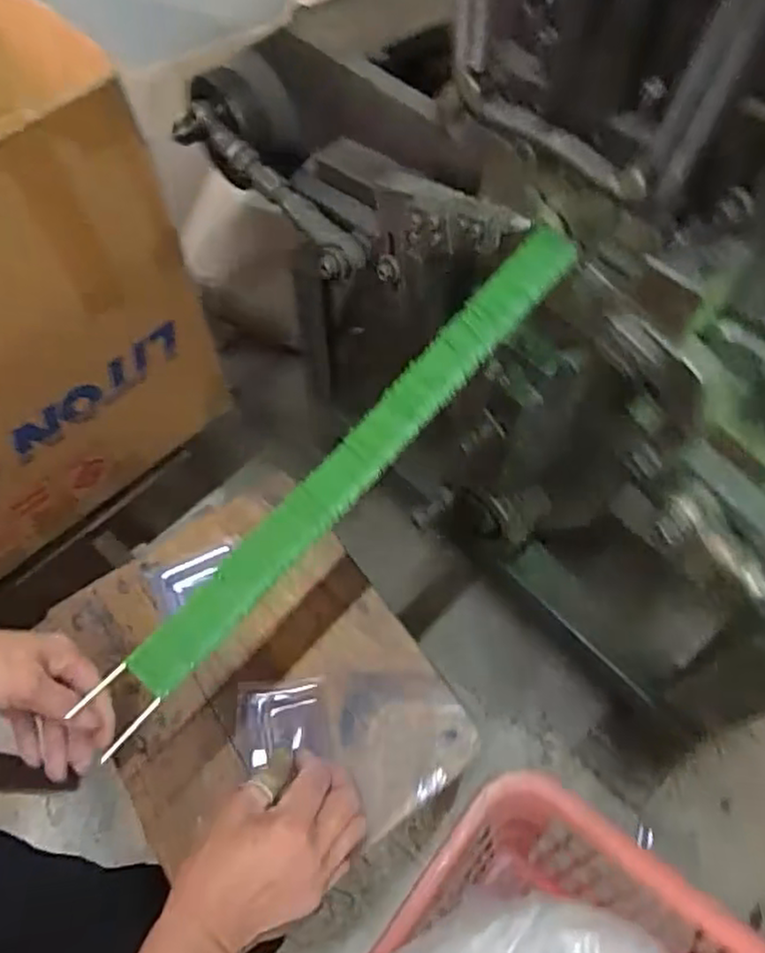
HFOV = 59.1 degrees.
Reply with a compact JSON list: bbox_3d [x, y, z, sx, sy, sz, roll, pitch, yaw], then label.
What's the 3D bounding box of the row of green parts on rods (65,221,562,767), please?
[{"bbox_3d":[-0.013,-0.017,0.434,0.037,0.023,0.405,37,76,21],"label":"row of green parts on rods"}]

